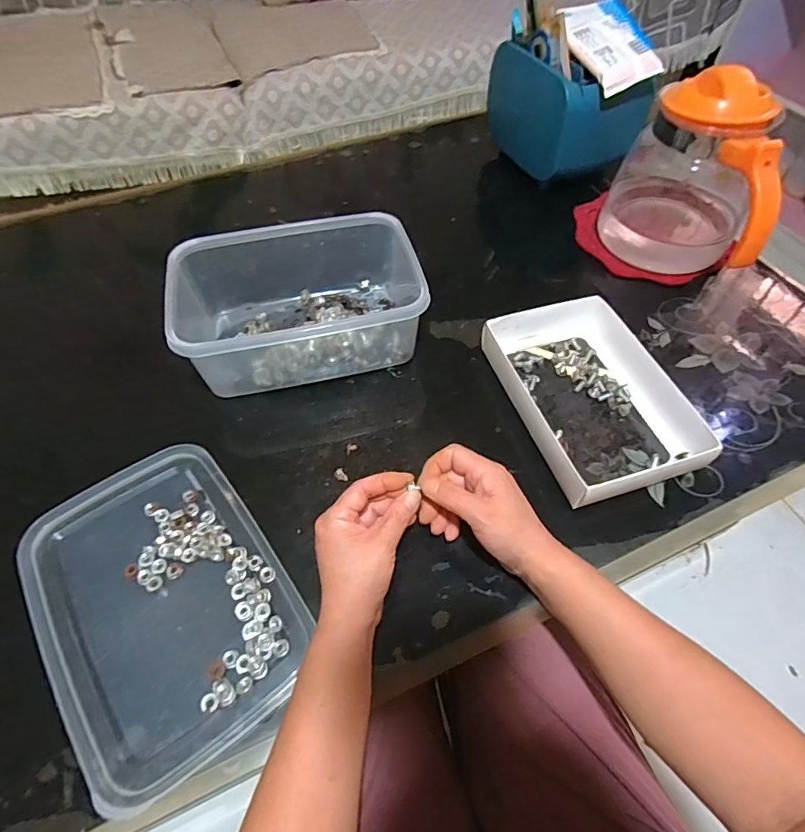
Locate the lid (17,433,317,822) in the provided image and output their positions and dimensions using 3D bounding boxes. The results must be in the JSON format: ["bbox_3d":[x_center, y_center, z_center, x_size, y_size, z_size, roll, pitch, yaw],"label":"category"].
[{"bbox_3d":[-0.189,0.137,0.388,0.166,0.010,0.241,-32,60,-22],"label":"lid"}]

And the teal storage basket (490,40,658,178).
[{"bbox_3d":[0.223,-0.432,0.697,0.132,0.121,0.181,-16,56,-12],"label":"teal storage basket"}]

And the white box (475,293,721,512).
[{"bbox_3d":[0.182,-0.026,0.491,0.144,0.045,0.218,-15,55,-12],"label":"white box"}]

